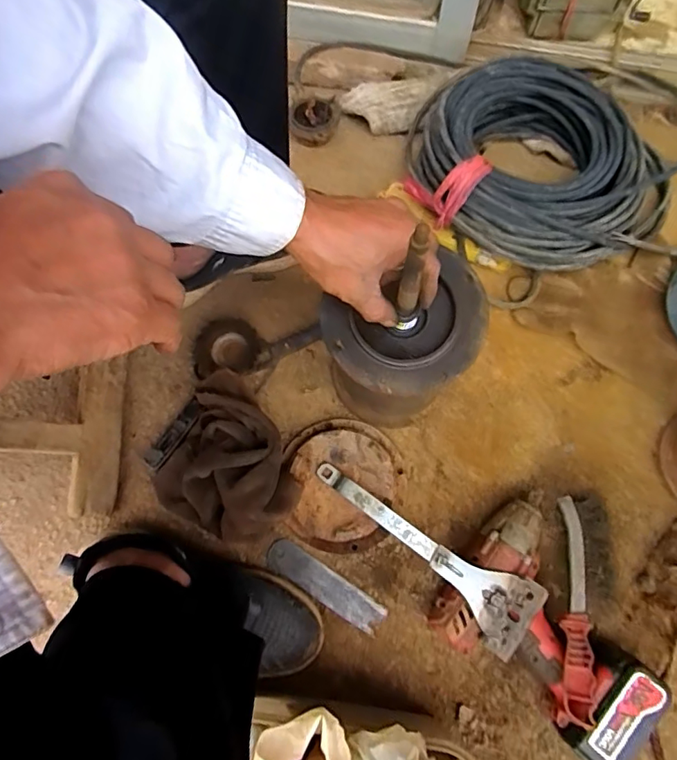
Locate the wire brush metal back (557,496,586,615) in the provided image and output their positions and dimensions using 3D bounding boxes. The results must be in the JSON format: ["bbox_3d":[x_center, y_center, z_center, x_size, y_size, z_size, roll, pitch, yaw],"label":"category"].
[{"bbox_3d":[0.259,0.190,0.578,0.021,0.005,0.126,-8,56,24],"label":"wire brush metal back"}]

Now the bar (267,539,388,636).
[{"bbox_3d":[-0.017,0.241,0.617,0.149,0.008,0.036,32,77,9],"label":"bar"}]

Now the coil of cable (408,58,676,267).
[{"bbox_3d":[0.251,-0.273,0.676,0.268,0.107,0.287,0,79,1],"label":"coil of cable"}]

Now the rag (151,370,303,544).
[{"bbox_3d":[-0.137,0.104,0.614,0.155,0.079,0.175,-38,80,-6],"label":"rag"}]

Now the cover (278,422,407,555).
[{"bbox_3d":[0.004,0.124,0.622,0.148,0.039,0.157,-3,79,1],"label":"cover"}]

